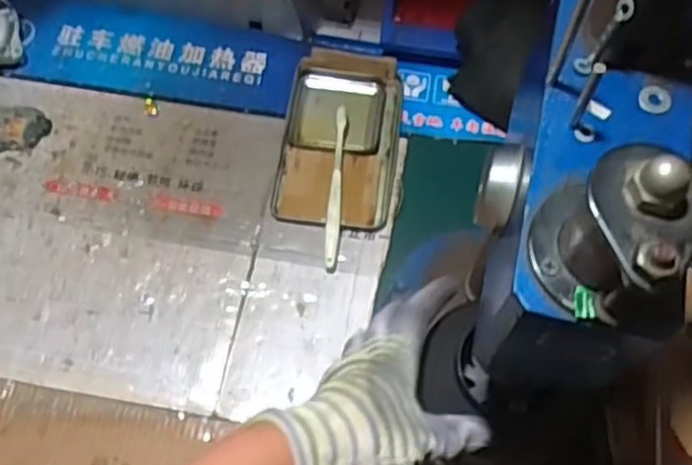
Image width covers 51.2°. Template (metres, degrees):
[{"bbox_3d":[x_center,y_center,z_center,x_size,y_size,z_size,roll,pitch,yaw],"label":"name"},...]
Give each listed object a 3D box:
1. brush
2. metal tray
[{"bbox_3d":[-0.010,-0.048,0.727,0.013,0.021,0.173,3,66,0],"label":"brush"},{"bbox_3d":[-0.007,-0.091,0.752,0.115,0.020,0.184,8,66,2],"label":"metal tray"}]

